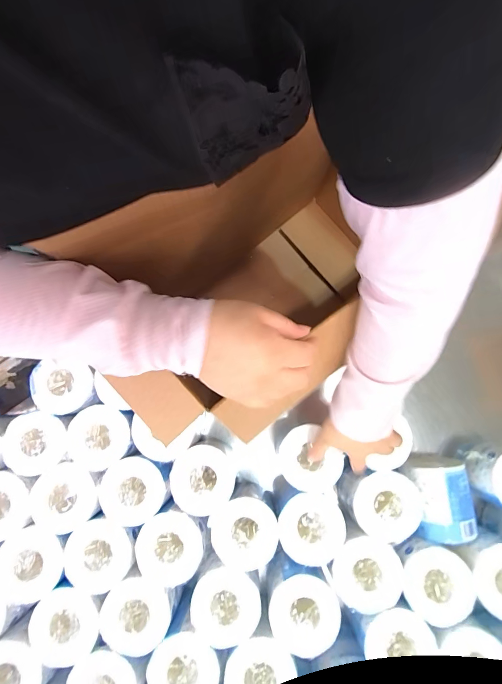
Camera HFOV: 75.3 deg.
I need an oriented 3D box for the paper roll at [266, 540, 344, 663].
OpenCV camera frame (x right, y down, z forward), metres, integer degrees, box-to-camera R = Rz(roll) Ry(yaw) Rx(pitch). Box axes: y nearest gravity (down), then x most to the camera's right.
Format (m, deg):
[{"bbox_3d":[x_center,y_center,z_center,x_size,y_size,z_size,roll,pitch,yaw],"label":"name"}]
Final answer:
[{"bbox_3d":[0.073,0.385,0.499,0.094,0.103,0.098,-9,79,-1],"label":"paper roll"}]

